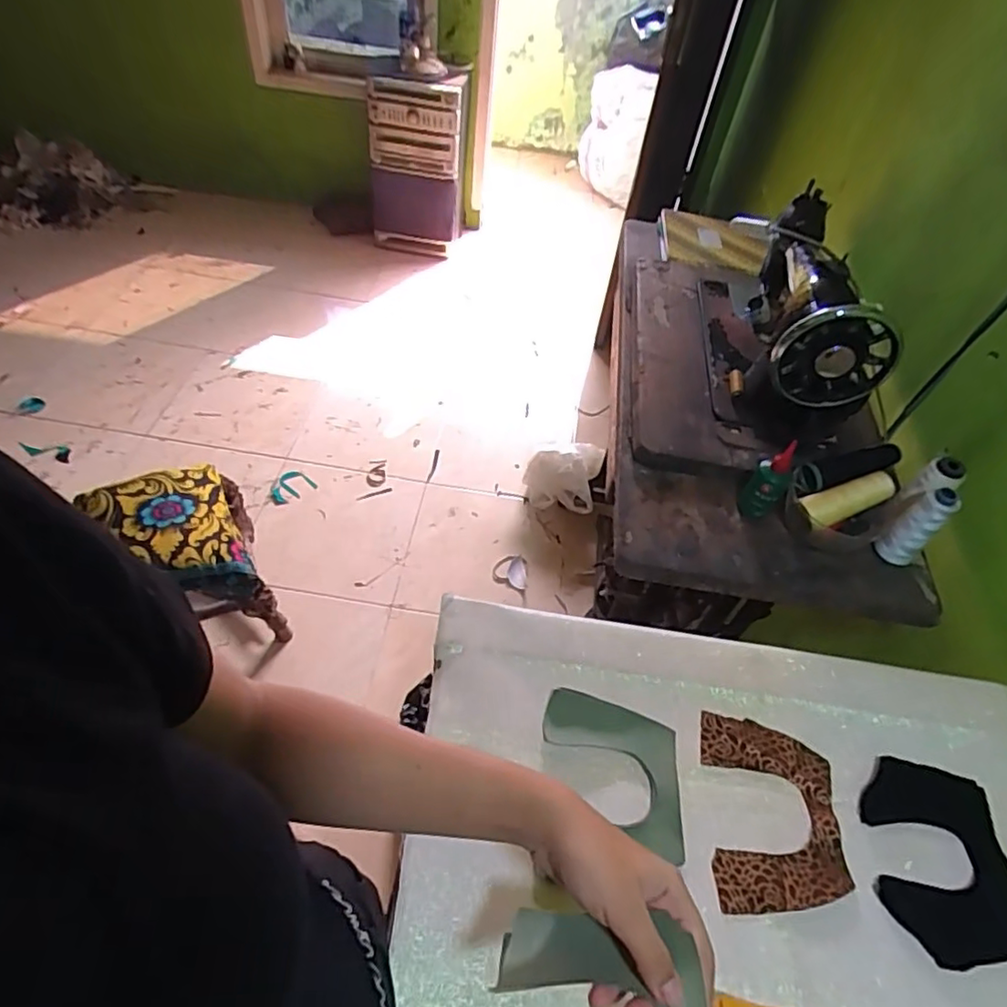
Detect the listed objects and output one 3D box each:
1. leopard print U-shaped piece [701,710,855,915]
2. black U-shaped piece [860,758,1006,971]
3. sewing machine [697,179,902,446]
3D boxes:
[{"bbox_3d":[0.244,0.279,0.563,0.118,0.008,0.160,7,50,0],"label":"leopard print U-shaped piece"},{"bbox_3d":[0.389,0.314,0.551,0.123,0.004,0.155,7,52,1],"label":"black U-shaped piece"},{"bbox_3d":[0.408,-0.279,0.889,0.169,0.200,0.372,9,50,1],"label":"sewing machine"}]

